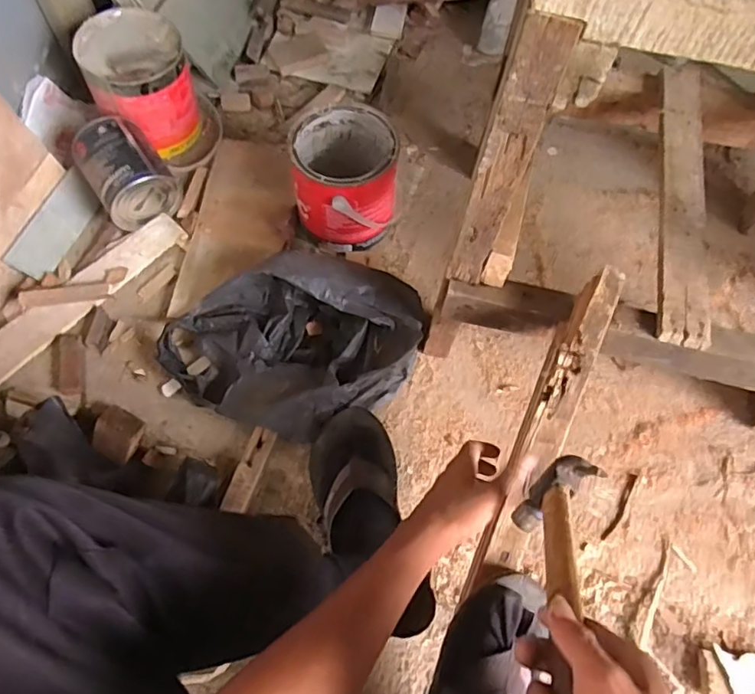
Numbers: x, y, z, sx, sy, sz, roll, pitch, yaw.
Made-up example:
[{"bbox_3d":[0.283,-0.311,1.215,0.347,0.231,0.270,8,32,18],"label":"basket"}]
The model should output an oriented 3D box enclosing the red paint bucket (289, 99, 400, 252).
[{"bbox_3d":[-0.046,-0.245,0.828,0.147,0.144,0.158,-9,64,-6],"label":"red paint bucket"}]

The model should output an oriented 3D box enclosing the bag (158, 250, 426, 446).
[{"bbox_3d":[-0.118,-0.010,0.743,0.312,0.108,0.239,23,65,9],"label":"bag"}]

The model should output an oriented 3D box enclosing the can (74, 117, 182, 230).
[{"bbox_3d":[-0.380,-0.264,0.844,0.111,0.106,0.122,-33,69,-17],"label":"can"}]

